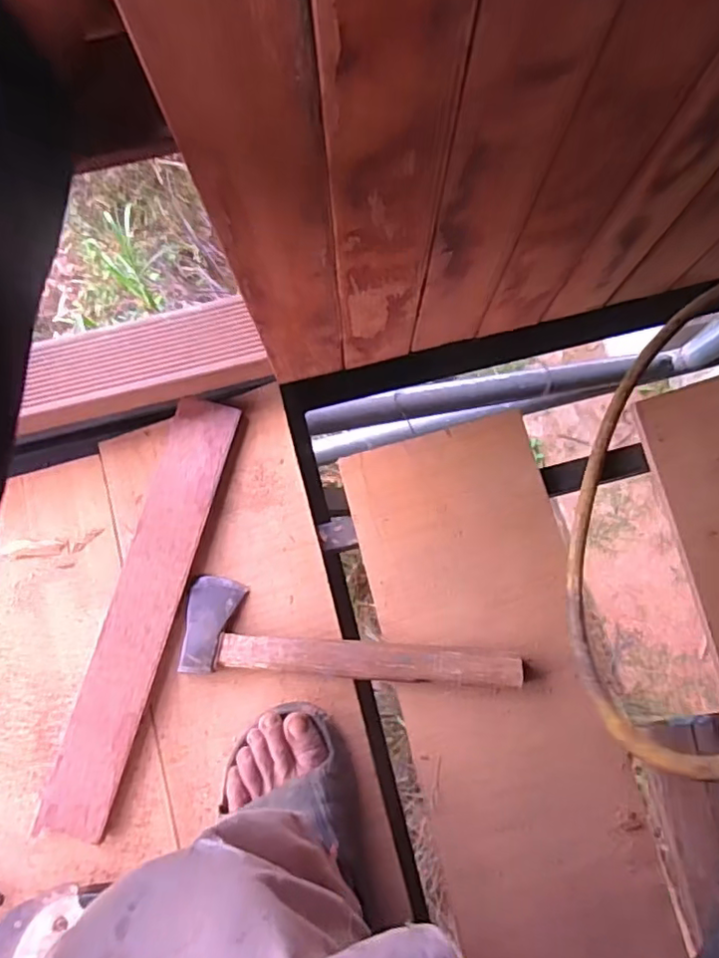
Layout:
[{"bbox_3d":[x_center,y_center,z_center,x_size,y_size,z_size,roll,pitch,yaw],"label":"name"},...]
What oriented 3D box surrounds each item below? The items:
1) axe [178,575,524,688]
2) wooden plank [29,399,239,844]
[{"bbox_3d":[-0.008,0.142,0.548,0.304,0.027,0.080,3,82,1],"label":"axe"},{"bbox_3d":[-0.203,0.122,0.558,0.065,0.019,0.405,16,83,3],"label":"wooden plank"}]

